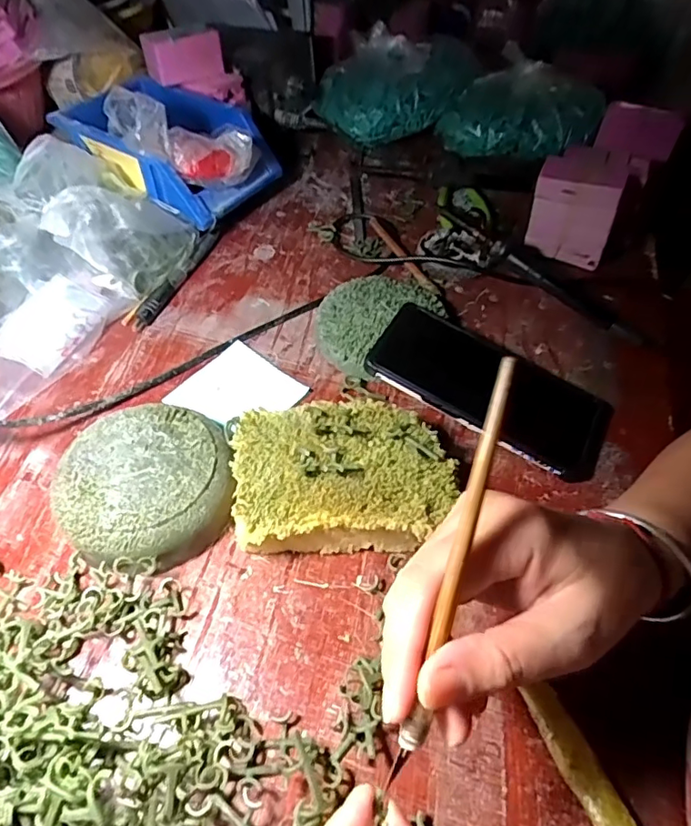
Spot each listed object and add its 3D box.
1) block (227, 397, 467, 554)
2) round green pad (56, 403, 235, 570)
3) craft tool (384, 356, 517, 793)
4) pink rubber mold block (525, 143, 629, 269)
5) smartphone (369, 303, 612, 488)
[{"bbox_3d":[0.000,0.041,0.339,0.136,0.043,0.095,0,52,-3],"label":"block"},{"bbox_3d":[-0.119,0.045,0.335,0.098,0.036,0.096,1,52,-2],"label":"round green pad"},{"bbox_3d":[0.037,0.056,0.191,0.005,0.004,0.153,15,93,9],"label":"craft tool"},{"bbox_3d":[0.215,-0.196,0.512,0.072,0.078,0.076,21,54,13],"label":"pink rubber mold block"},{"bbox_3d":[0.108,-0.020,0.402,0.172,0.015,0.091,31,53,6],"label":"smartphone"}]

